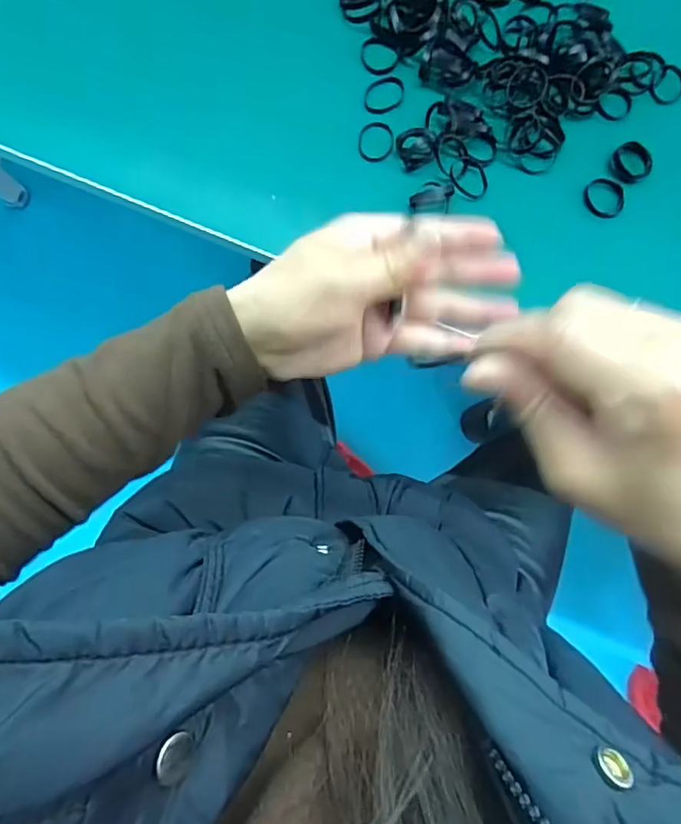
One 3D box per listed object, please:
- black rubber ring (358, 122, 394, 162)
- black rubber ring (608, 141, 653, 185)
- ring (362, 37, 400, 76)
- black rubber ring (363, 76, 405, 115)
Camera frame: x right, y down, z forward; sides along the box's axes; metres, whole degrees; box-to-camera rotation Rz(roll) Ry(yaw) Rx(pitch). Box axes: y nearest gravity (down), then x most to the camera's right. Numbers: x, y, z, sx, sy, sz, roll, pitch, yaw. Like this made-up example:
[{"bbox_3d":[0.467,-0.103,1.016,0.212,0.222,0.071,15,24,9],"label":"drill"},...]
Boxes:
[{"bbox_3d":[0.024,-0.185,0.380,0.023,0.005,0.029,4,81,-2],"label":"black rubber ring"},{"bbox_3d":[0.199,-0.170,0.377,0.027,0.011,0.023,43,82,4],"label":"black rubber ring"},{"bbox_3d":[0.027,-0.247,0.384,0.026,0.004,0.025,0,94,1],"label":"ring"},{"bbox_3d":[0.030,-0.220,0.384,0.030,0.004,0.024,-26,84,-6],"label":"black rubber ring"}]

